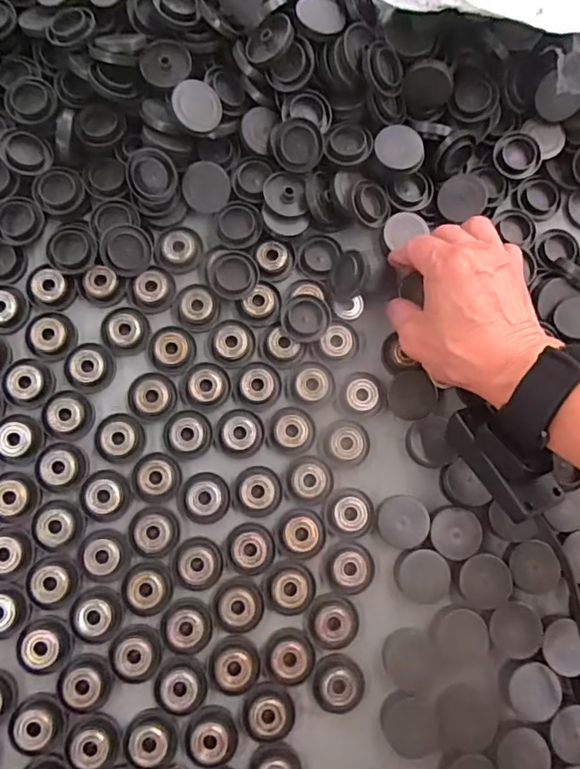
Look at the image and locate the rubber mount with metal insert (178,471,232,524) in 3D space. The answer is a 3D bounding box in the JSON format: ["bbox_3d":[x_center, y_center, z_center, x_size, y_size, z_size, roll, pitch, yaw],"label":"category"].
[{"bbox_3d":[-0.055,0.073,0.338,0.031,0.007,0.032,1,81,-4],"label":"rubber mount with metal insert"}]

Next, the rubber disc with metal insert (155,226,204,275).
[{"bbox_3d":[-0.077,-0.094,0.365,0.032,0.007,0.033,1,81,-4],"label":"rubber disc with metal insert"}]

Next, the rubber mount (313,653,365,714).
[{"bbox_3d":[0.030,0.184,0.324,0.031,0.012,0.030,0,81,-4],"label":"rubber mount"}]

